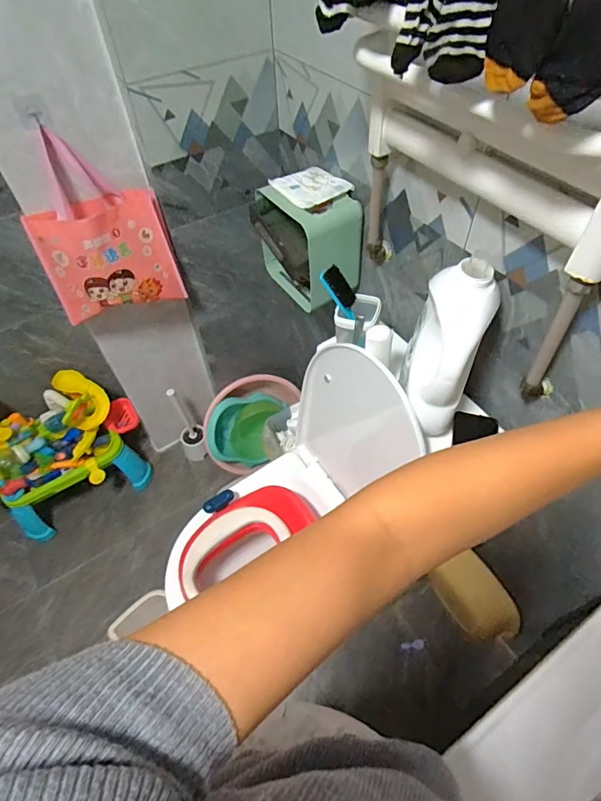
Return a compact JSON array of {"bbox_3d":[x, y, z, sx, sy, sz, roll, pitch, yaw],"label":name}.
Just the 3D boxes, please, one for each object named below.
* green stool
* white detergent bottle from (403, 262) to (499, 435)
[{"bbox_3d":[0.019,-0.348,0.995,0.166,0.214,0.203,-25,56,-16],"label":"green stool"},{"bbox_3d":[0.217,-0.078,0.685,0.102,0.261,0.086,17,28,15],"label":"white detergent bottle"}]

